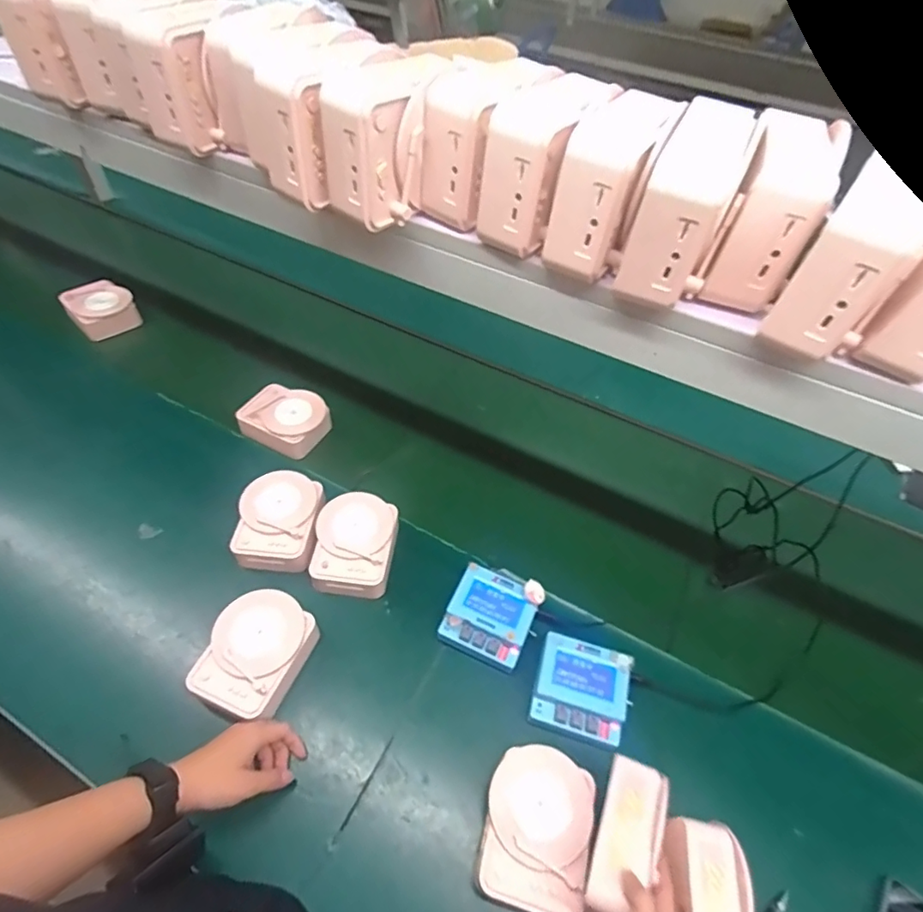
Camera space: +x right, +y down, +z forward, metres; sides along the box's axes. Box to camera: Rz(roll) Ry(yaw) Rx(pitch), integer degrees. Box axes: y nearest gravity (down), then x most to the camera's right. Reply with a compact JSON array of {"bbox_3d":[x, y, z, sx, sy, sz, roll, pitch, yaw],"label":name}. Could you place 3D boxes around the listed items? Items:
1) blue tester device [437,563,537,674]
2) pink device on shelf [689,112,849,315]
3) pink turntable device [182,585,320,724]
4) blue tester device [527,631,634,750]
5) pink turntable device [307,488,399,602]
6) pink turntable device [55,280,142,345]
[{"bbox_3d":[0.036,0.207,0.660,0.099,0.045,0.099,23,52,14],"label":"blue tester device"},{"bbox_3d":[0.213,-0.174,0.361,0.061,0.100,0.105,25,52,16],"label":"pink device on shelf"},{"bbox_3d":[-0.240,0.235,0.614,0.110,0.059,0.132,20,51,12],"label":"pink turntable device"},{"bbox_3d":[0.141,0.272,0.603,0.106,0.027,0.100,16,50,8],"label":"blue tester device"},{"bbox_3d":[-0.143,0.123,0.714,0.111,0.055,0.137,6,50,0],"label":"pink turntable device"},{"bbox_3d":[-0.706,-0.290,1.017,0.109,0.070,0.096,-31,58,-27],"label":"pink turntable device"}]

